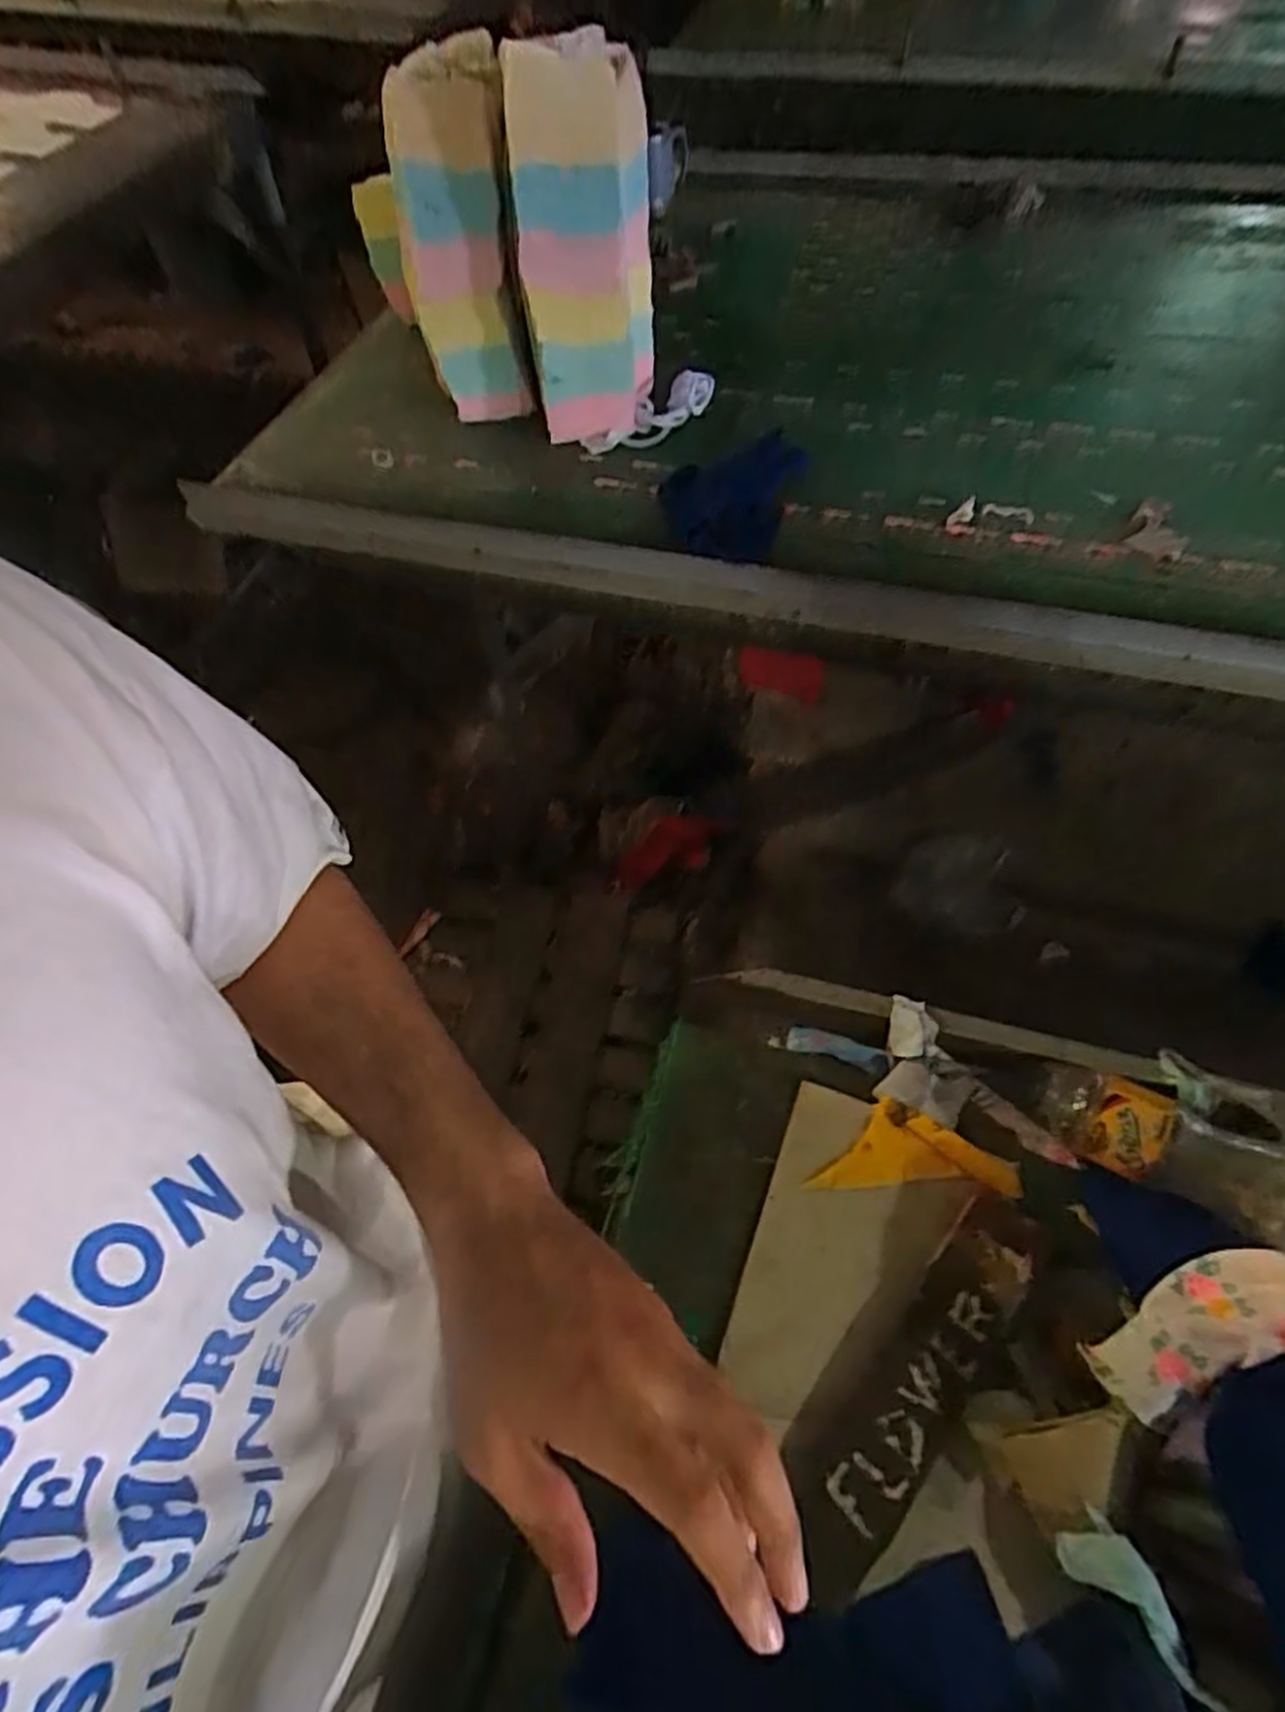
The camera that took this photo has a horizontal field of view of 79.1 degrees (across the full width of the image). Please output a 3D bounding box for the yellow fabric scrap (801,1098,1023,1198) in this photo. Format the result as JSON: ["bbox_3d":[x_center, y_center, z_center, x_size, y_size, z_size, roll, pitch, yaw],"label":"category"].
[{"bbox_3d":[0.183,0.198,0.527,0.133,0.016,0.055,1,58,3],"label":"yellow fabric scrap"}]

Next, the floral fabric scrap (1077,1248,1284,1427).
[{"bbox_3d":[0.287,0.238,0.394,0.119,0.039,0.048,-33,57,11],"label":"floral fabric scrap"}]

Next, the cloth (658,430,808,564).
[{"bbox_3d":[0.110,-0.472,1.011,0.170,0.033,0.248,19,61,13],"label":"cloth"}]

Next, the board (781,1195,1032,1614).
[{"bbox_3d":[0.159,0.305,0.457,0.072,0.017,0.226,35,67,27],"label":"board"}]

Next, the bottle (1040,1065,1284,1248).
[{"bbox_3d":[0.338,0.186,0.501,0.154,0.054,0.057,24,62,16],"label":"bottle"}]

